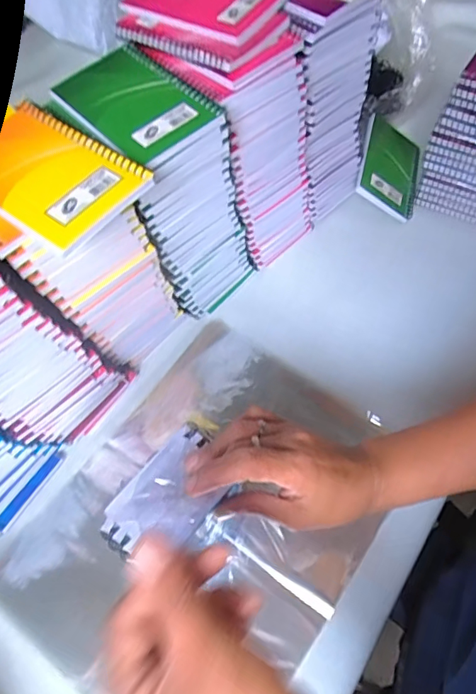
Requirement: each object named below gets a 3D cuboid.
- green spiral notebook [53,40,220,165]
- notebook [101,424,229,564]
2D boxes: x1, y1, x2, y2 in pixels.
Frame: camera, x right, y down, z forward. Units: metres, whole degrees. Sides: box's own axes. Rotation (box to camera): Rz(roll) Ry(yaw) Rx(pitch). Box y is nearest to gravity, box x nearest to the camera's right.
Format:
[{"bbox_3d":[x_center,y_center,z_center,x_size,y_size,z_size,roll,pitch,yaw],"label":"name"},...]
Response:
[{"bbox_3d":[-0.081,-0.192,0.364,0.080,0.010,0.131,-39,67,-15],"label":"green spiral notebook"},{"bbox_3d":[-0.047,0.101,0.316,0.056,0.007,0.092,40,71,19],"label":"notebook"}]

